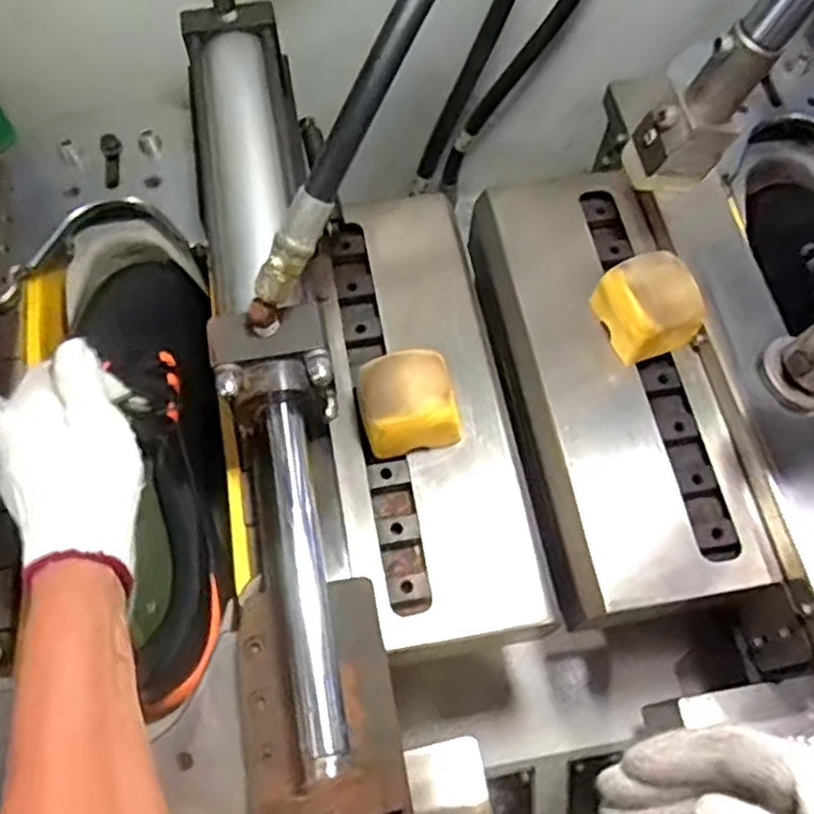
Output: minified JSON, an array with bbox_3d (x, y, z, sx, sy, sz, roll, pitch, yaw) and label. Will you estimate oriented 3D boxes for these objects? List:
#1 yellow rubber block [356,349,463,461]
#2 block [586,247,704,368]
[{"bbox_3d":[0.001,0.000,0.525,0.066,0.049,0.066,-12,65,-7],"label":"yellow rubber block"},{"bbox_3d":[0.181,-0.075,0.562,0.059,0.055,0.068,-21,67,-11],"label":"block"}]

